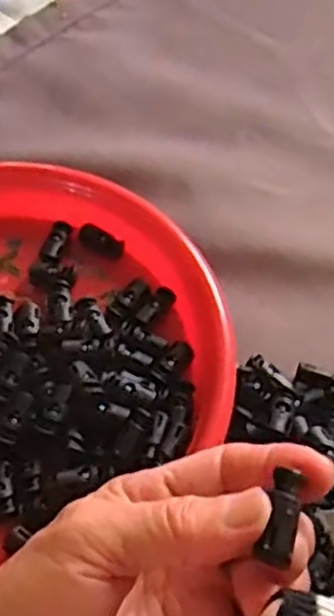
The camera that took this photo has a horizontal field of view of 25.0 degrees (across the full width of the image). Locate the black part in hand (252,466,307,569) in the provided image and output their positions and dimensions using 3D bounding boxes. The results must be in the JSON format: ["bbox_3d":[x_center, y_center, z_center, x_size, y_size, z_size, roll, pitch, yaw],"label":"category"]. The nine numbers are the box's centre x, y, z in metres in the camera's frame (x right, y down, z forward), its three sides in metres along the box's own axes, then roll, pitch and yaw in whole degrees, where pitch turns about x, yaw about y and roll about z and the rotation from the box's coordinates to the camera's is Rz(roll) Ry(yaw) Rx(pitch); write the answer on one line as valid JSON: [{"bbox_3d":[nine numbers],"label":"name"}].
[{"bbox_3d":[0.033,0.059,0.213,0.009,0.006,0.024,14,61,10],"label":"black part in hand"}]

